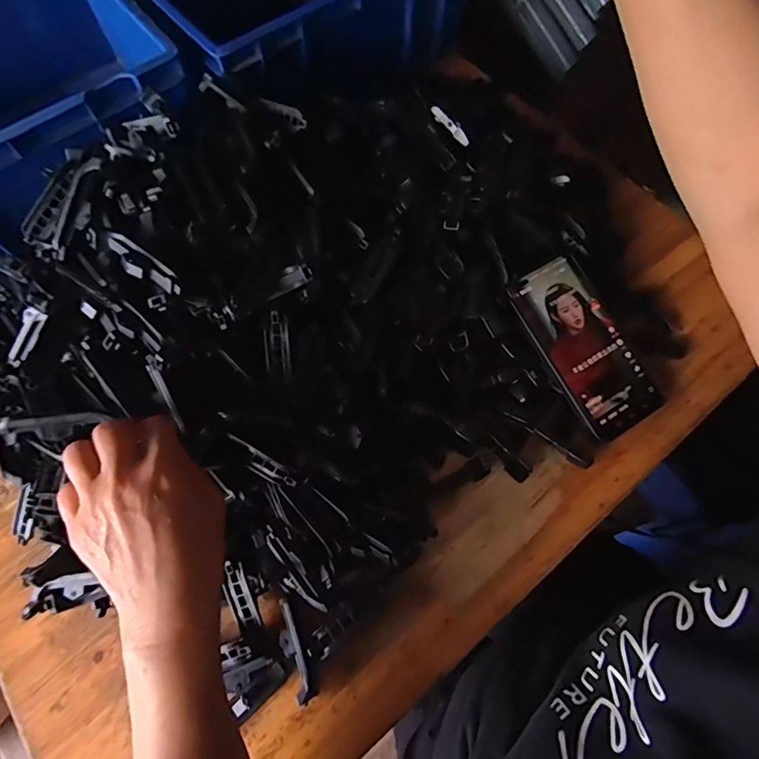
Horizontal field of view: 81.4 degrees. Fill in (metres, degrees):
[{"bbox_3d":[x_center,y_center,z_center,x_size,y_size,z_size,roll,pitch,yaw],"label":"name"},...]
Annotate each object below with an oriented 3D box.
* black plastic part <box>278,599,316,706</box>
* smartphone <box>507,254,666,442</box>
[{"bbox_3d":[-0.062,0.196,0.321,0.017,0.007,0.067,-24,70,-9],"label":"black plastic part"},{"bbox_3d":[0.185,-0.031,0.394,0.078,0.010,0.158,-29,85,-11],"label":"smartphone"}]

